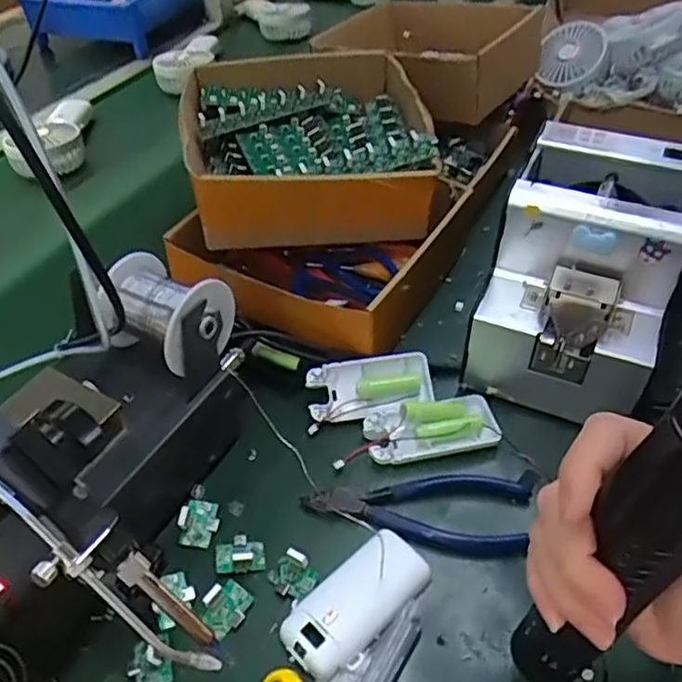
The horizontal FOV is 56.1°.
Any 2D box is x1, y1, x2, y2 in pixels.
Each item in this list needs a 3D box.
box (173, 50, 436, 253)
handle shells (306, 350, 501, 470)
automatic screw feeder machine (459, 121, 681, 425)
[{"bbox_3d":[-0.028,-0.181,0.589,0.214,0.081,0.222,-9,44,-6],"label":"box"},{"bbox_3d":[0.043,0.049,0.474,0.126,0.025,0.085,-8,44,-5],"label":"handle shells"},{"bbox_3d":[0.184,-0.052,0.486,0.120,0.145,0.169,17,48,19],"label":"automatic screw feeder machine"}]

